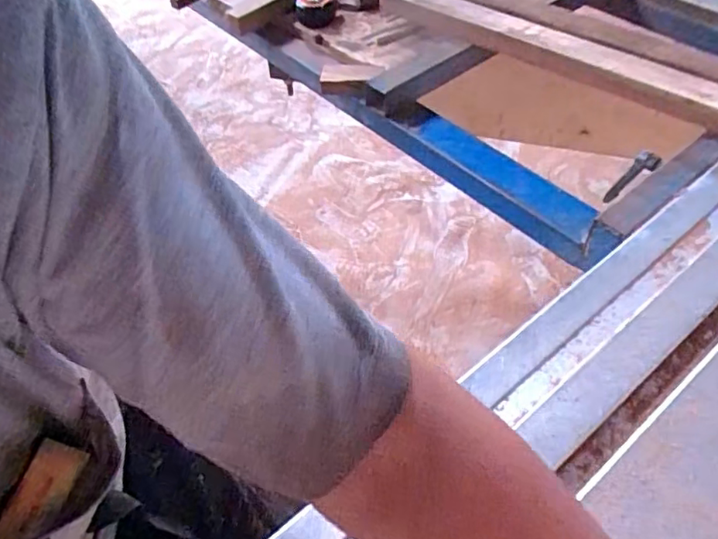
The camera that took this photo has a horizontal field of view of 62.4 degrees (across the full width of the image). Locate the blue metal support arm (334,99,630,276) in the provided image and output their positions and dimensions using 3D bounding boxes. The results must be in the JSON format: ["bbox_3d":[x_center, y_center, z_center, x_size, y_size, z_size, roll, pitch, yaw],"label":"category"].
[{"bbox_3d":[0.141,-0.136,0.755,0.076,0.052,0.433,-34,55,-23],"label":"blue metal support arm"}]

